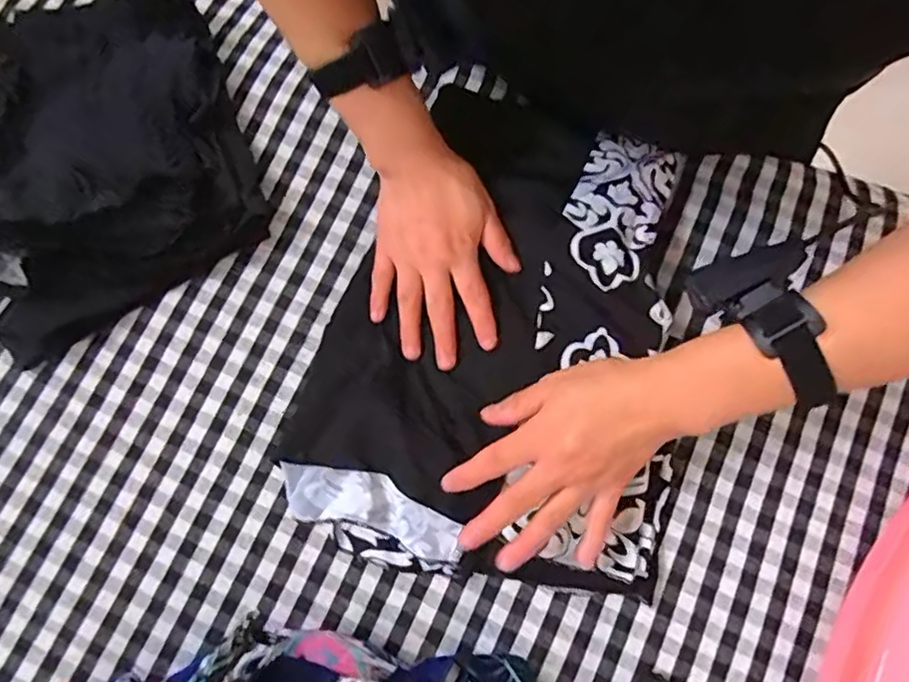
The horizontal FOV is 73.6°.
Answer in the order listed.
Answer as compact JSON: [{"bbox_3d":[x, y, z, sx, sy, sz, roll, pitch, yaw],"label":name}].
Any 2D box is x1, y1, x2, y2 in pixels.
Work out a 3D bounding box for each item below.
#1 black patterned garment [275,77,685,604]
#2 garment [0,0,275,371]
[{"bbox_3d":[0.036,-0.013,0.470,0.281,0.039,0.374,13,78,4],"label":"black patterned garment"},{"bbox_3d":[-0.300,-0.170,0.509,0.222,0.048,0.307,-22,78,-3],"label":"garment"}]

